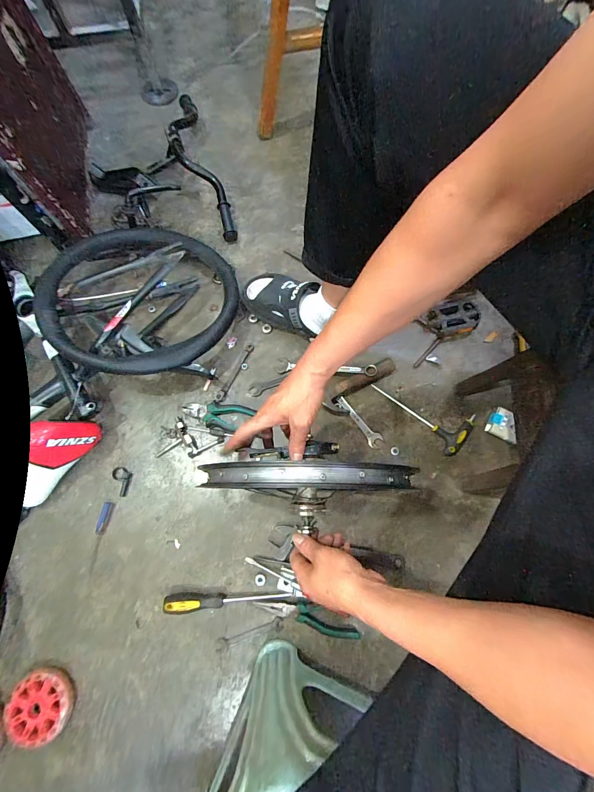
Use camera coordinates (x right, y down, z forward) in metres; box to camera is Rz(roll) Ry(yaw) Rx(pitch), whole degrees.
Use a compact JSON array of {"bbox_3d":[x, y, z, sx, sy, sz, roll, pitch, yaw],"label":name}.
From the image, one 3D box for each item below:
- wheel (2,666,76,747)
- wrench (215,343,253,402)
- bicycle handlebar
[{"bbox_3d":[-0.417,0.502,0.534,0.102,0.019,0.098,0,73,0],"label":"wheel"},{"bbox_3d":[-0.132,-0.050,0.702,0.021,0.016,0.140,28,75,8],"label":"wrench"},{"bbox_3d":[-0.258,-0.591,0.818,0.099,0.099,0.473,-18,74,-5],"label":"bicycle handlebar"}]

